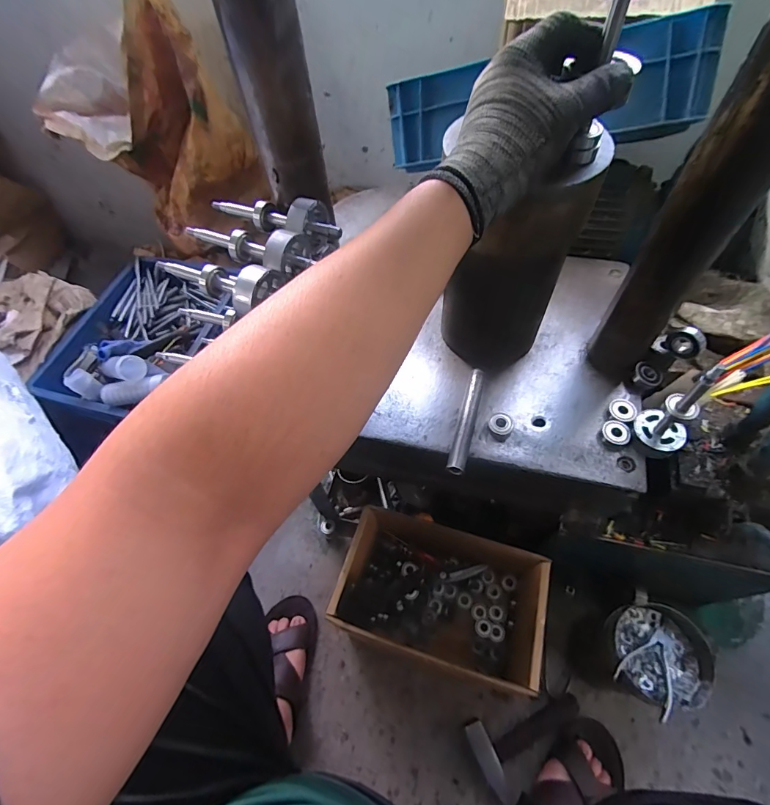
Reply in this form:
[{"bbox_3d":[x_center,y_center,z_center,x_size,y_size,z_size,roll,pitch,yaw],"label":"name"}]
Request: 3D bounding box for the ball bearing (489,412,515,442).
[{"bbox_3d":[0.140,0.029,0.496,0.028,0.013,0.032,18,61,15],"label":"ball bearing"}]

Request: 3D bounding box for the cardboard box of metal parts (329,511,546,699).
[{"bbox_3d":[0.097,0.330,0.721,0.309,0.200,0.206,14,60,12],"label":"cardboard box of metal parts"}]

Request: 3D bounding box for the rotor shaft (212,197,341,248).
[{"bbox_3d":[-0.124,-0.209,0.448,0.147,0.040,0.048,28,64,20],"label":"rotor shaft"}]

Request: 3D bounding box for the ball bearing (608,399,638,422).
[{"bbox_3d":[0.284,0.010,0.493,0.030,0.007,0.028,28,77,34],"label":"ball bearing"}]

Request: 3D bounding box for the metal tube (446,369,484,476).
[{"bbox_3d":[0.099,0.019,0.496,0.020,0.013,0.142,13,59,12],"label":"metal tube"}]

